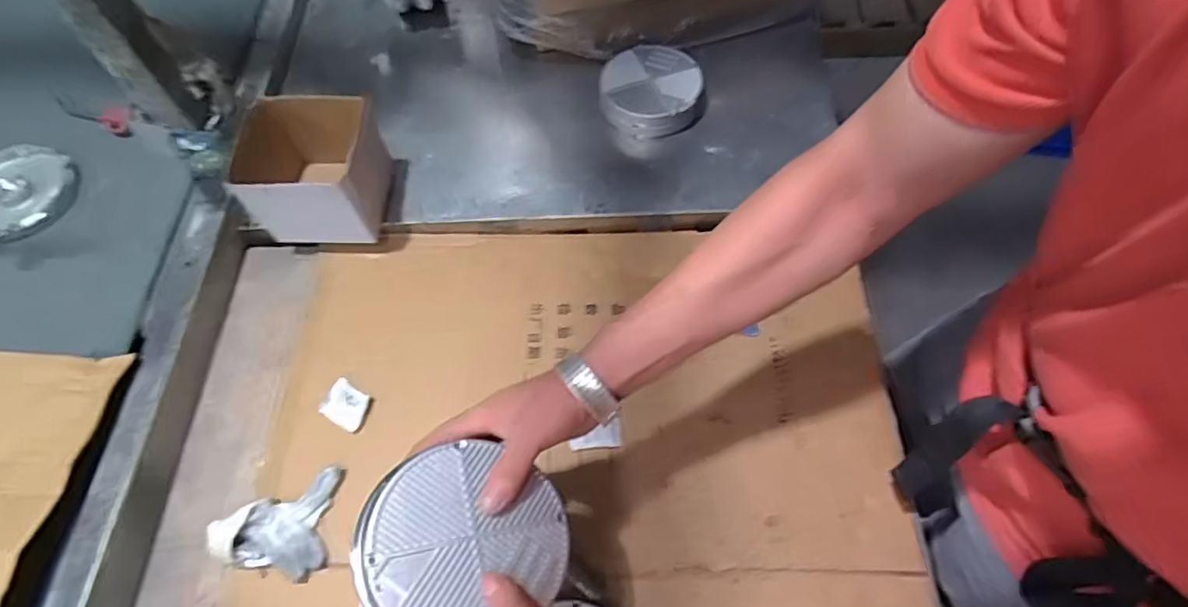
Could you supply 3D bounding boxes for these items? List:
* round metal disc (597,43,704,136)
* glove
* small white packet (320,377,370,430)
[{"bbox_3d":[0.078,-0.296,0.865,0.136,0.066,0.136,2,62,-3],"label":"round metal disc"},{"bbox_3d":[-0.329,0.224,0.626,0.111,0.024,0.103,-2,61,2],"label":"glove"},{"bbox_3d":[-0.282,0.116,0.694,0.052,0.010,0.044,27,66,17],"label":"small white packet"}]

